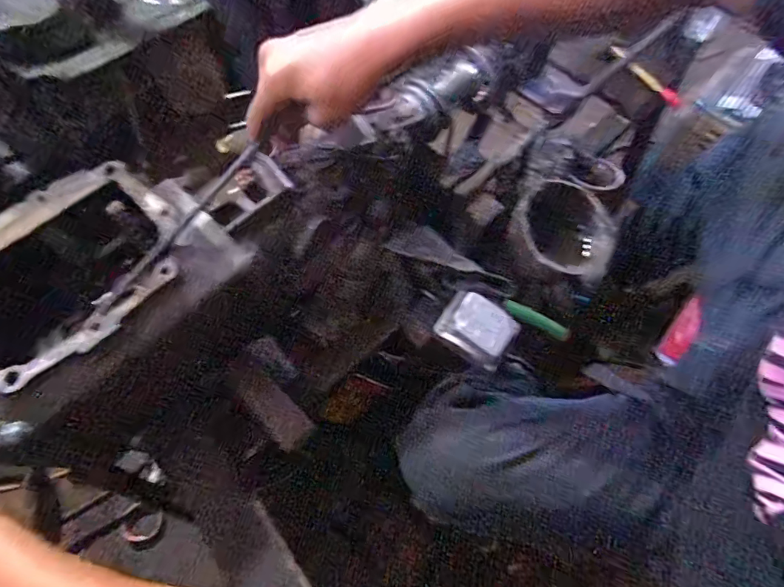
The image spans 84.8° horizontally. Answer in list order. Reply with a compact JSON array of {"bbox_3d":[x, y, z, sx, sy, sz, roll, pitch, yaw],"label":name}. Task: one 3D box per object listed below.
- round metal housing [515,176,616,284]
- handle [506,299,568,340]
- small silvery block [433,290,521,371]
[{"bbox_3d":[0.220,-0.083,0.565,0.127,0.046,0.112,24,79,-7],"label":"round metal housing"},{"bbox_3d":[0.194,0.036,0.577,0.107,0.014,0.015,26,67,-21],"label":"handle"},{"bbox_3d":[0.104,0.039,0.523,0.086,0.031,0.066,33,71,12],"label":"small silvery block"}]

